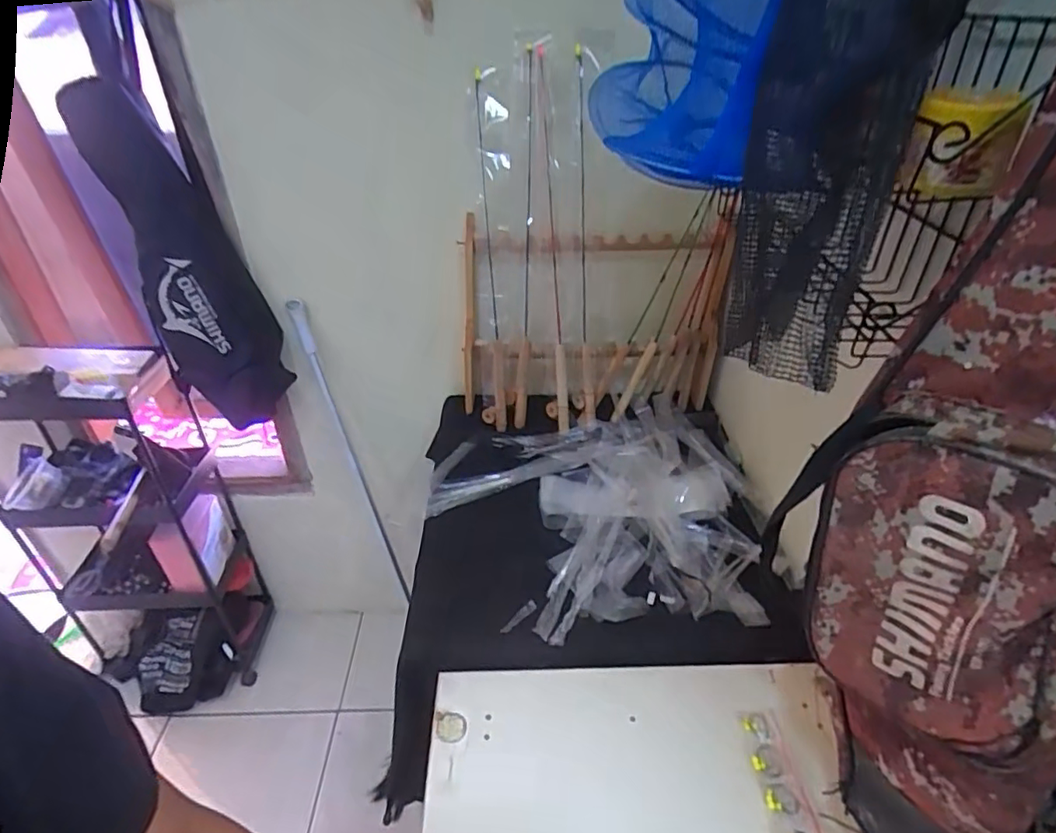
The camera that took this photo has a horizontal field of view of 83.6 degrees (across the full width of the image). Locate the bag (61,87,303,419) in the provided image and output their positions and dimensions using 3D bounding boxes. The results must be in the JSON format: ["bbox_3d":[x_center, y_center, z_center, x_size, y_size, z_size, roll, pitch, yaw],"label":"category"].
[{"bbox_3d":[-0.576,-0.258,1.004,0.169,0.558,0.119,-33,20,-37],"label":"bag"}]

